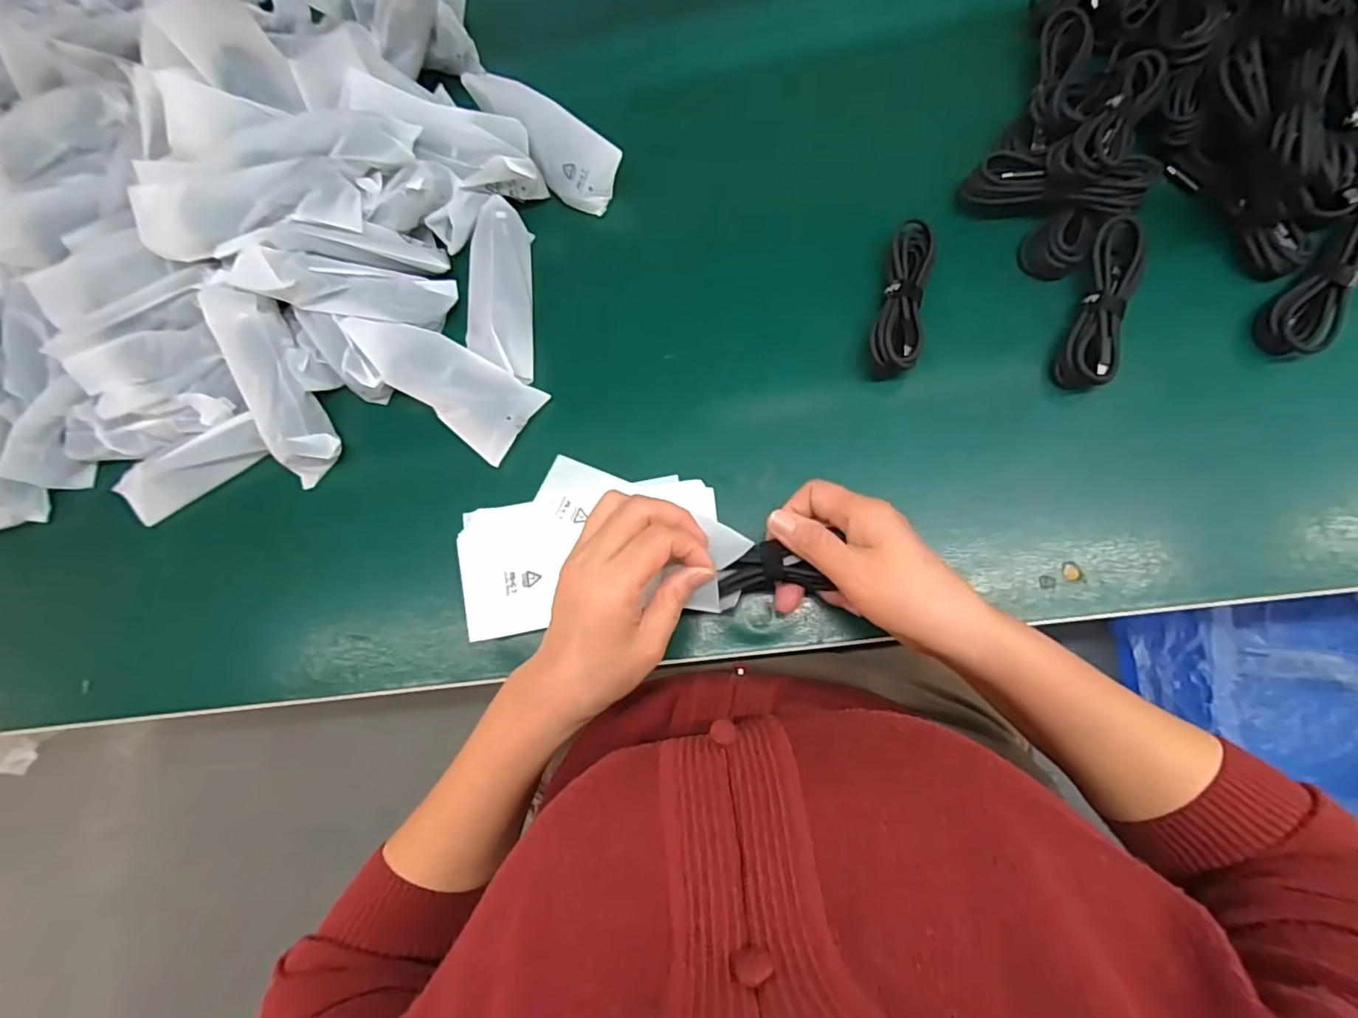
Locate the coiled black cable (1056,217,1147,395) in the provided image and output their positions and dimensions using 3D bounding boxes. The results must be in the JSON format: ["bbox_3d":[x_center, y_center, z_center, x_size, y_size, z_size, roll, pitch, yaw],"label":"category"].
[{"bbox_3d":[0.280,-0.136,0.382,0.034,0.025,0.112,18,82,11],"label":"coiled black cable"}]

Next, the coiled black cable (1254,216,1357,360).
[{"bbox_3d":[0.417,-0.143,0.363,0.117,0.018,0.036,-45,77,-3],"label":"coiled black cable"}]

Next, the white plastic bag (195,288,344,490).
[{"bbox_3d":[-0.297,-0.093,0.425,0.039,0.039,0.146,-24,94,2],"label":"white plastic bag"}]

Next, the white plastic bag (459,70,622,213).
[{"bbox_3d":[-0.111,-0.289,0.448,0.149,0.013,0.055,36,125,11],"label":"white plastic bag"}]

